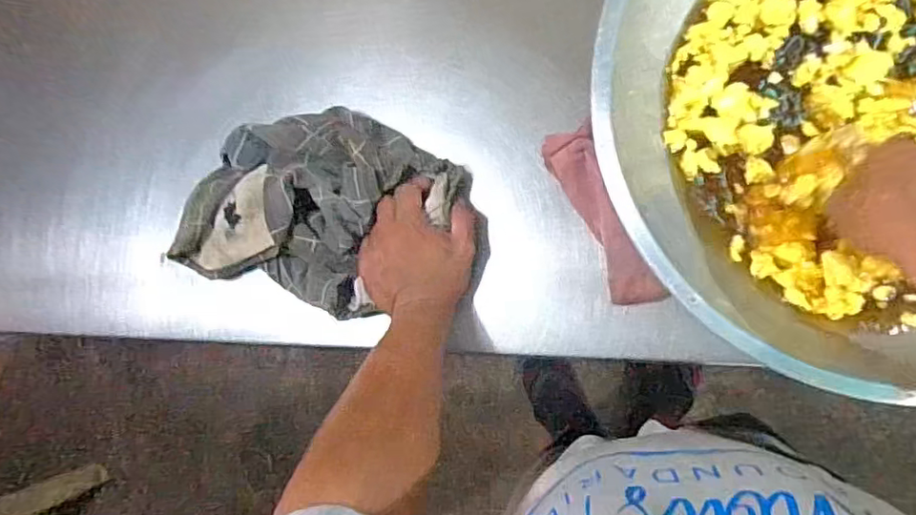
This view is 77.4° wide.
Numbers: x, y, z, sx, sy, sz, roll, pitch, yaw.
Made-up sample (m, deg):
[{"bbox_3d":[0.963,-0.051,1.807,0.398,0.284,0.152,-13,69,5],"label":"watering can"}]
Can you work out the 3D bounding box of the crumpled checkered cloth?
[{"bbox_3d":[-0.142,-0.045,0.565,0.235,0.045,0.211,27,90,9],"label":"crumpled checkered cloth"}]

